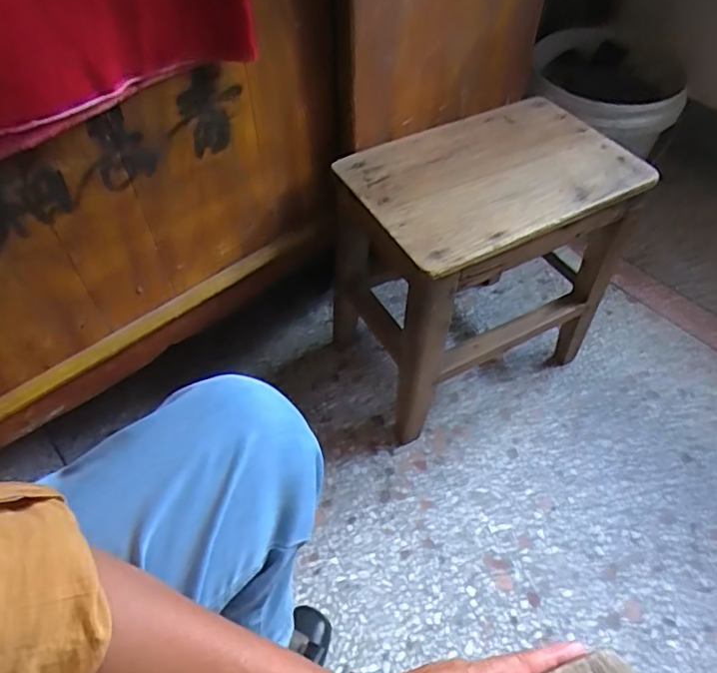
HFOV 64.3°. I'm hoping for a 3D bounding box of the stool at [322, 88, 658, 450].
[{"bbox_3d":[0.151,-0.094,0.770,0.329,0.310,0.230,-24,56,-19],"label":"stool"}]

